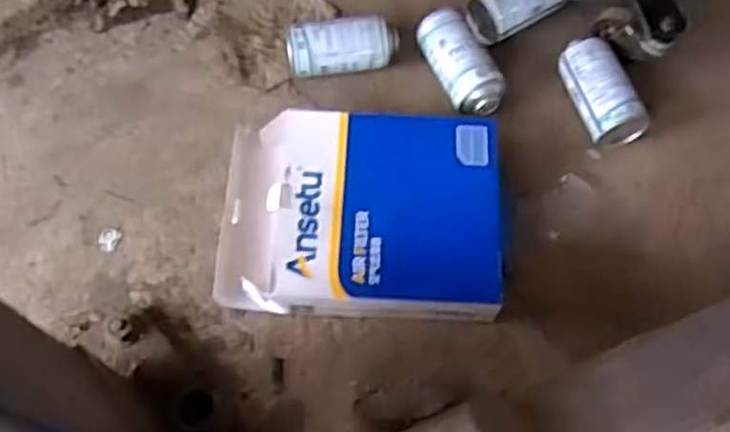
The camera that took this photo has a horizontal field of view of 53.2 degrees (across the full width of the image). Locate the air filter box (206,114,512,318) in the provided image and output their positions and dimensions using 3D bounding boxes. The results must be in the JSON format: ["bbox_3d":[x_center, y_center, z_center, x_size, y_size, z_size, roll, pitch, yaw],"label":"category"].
[{"bbox_3d":[-0.005,-0.004,0.809,0.306,0.052,0.234,3,64,1],"label":"air filter box"}]

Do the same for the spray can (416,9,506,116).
[{"bbox_3d":[0.115,-0.181,0.884,0.056,0.057,0.147,-24,67,-12],"label":"spray can"}]

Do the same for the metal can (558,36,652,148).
[{"bbox_3d":[0.284,-0.149,0.878,0.059,0.061,0.136,-20,66,-10],"label":"metal can"}]

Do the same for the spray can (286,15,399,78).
[{"bbox_3d":[-0.027,-0.208,0.893,0.131,0.068,0.059,-9,65,-5],"label":"spray can"}]

